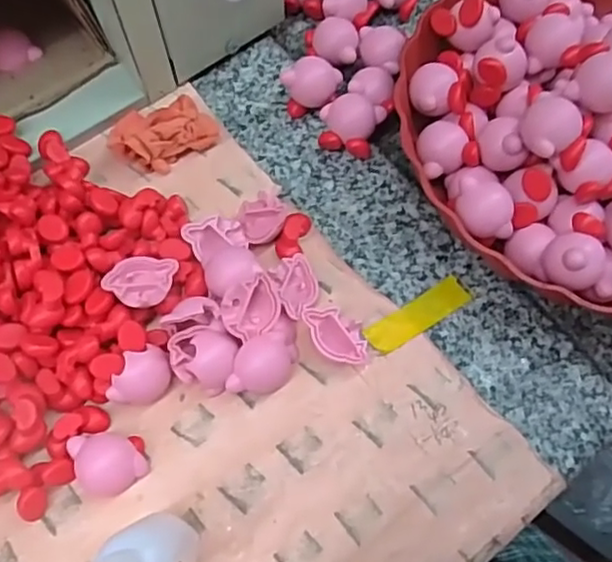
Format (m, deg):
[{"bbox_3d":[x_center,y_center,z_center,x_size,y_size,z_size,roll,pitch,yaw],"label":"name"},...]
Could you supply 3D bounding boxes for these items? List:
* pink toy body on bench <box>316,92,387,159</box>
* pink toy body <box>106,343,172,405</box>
[{"bbox_3d":[0.028,-0.094,0.386,0.036,0.022,0.032,9,67,4],"label":"pink toy body on bench"},{"bbox_3d":[-0.080,0.047,0.316,0.022,0.022,0.031,20,68,9],"label":"pink toy body"}]

